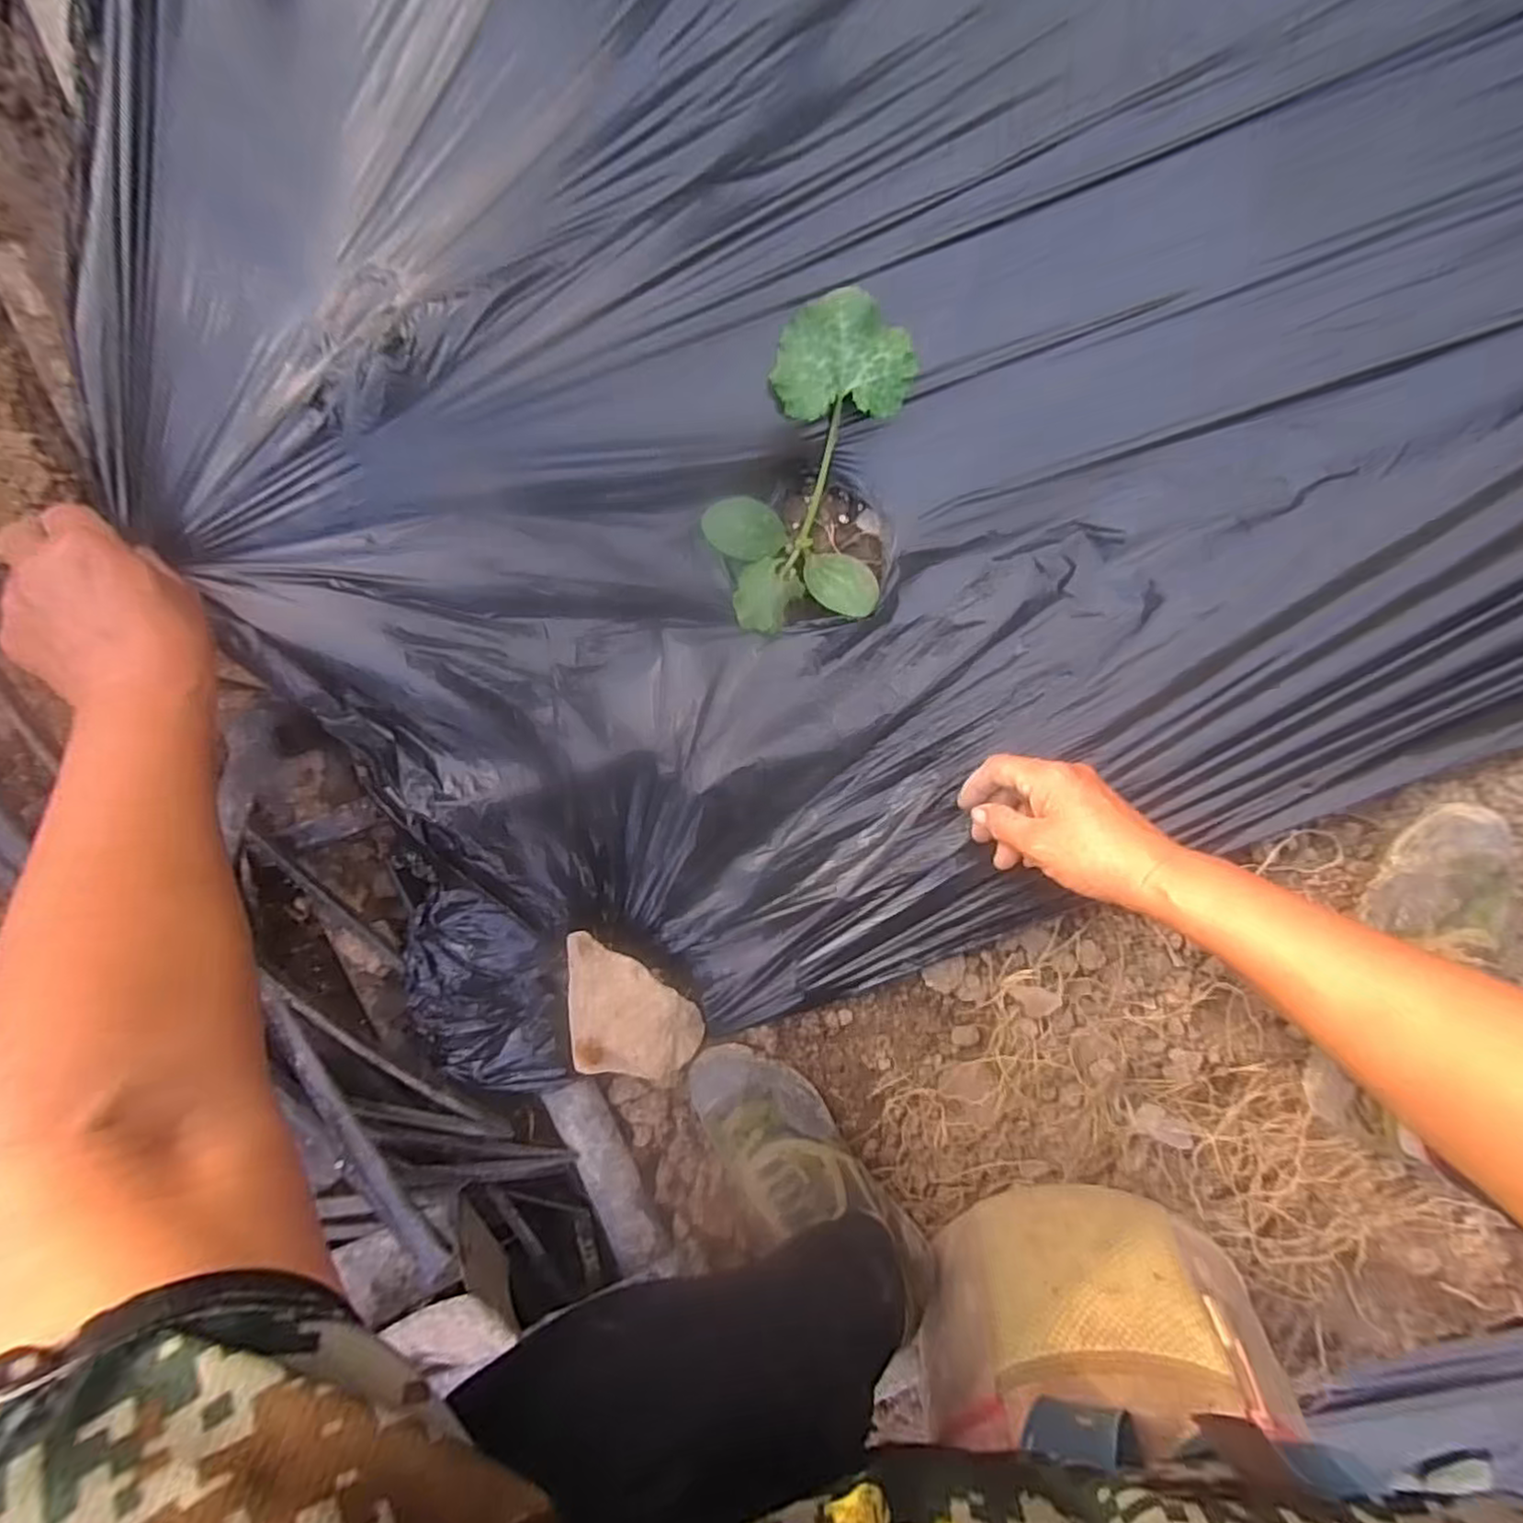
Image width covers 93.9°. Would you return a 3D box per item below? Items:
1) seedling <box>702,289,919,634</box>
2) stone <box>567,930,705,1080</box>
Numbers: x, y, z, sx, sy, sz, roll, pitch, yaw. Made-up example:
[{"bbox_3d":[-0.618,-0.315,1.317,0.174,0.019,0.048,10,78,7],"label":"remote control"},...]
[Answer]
[{"bbox_3d":[0.037,-0.197,0.491,0.131,0.053,0.220,14,112,-2],"label":"seedling"},{"bbox_3d":[-0.091,0.181,0.531,0.098,0.025,0.113,-1,100,-17],"label":"stone"}]

